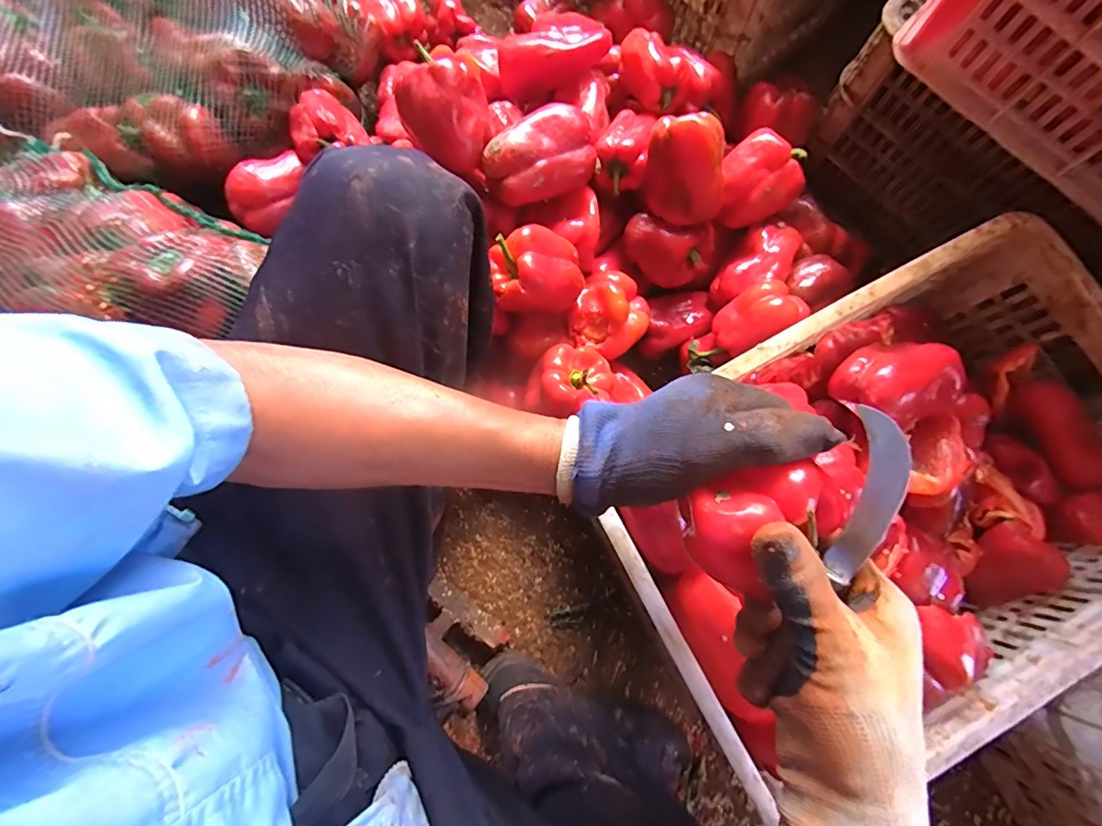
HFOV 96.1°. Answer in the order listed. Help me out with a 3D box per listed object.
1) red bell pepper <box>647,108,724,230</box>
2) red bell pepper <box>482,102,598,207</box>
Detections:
[{"bbox_3d":[0.155,-0.274,0.555,0.068,0.107,0.092,-33,39,-29],"label":"red bell pepper"},{"bbox_3d":[-0.013,-0.280,0.543,0.119,0.053,0.068,-30,81,-5],"label":"red bell pepper"}]

